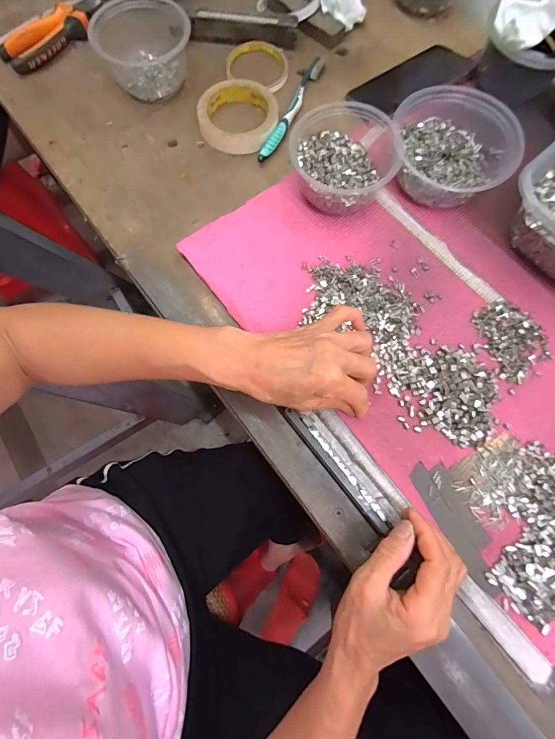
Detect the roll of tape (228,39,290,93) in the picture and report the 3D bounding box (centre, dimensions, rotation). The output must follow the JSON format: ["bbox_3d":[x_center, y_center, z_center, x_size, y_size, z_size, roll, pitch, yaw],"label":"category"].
[{"bbox_3d":[-0.027,-0.406,0.496,0.080,0.014,0.077,0,75,2],"label":"roll of tape"}]

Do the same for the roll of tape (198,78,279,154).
[{"bbox_3d":[-0.046,-0.319,0.459,0.092,0.020,0.093,0,75,2],"label":"roll of tape"}]

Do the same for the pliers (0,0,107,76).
[{"bbox_3d":[-0.285,-0.460,0.493,0.177,0.027,0.064,-41,78,-8],"label":"pliers"}]

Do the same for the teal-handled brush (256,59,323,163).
[{"bbox_3d":[0.019,-0.336,0.474,0.018,0.020,0.180,23,77,7],"label":"teal-handled brush"}]

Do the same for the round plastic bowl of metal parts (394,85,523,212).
[{"bbox_3d":[0.193,-0.241,0.411,0.131,0.062,0.120,0,74,-1],"label":"round plastic bowl of metal parts"}]

